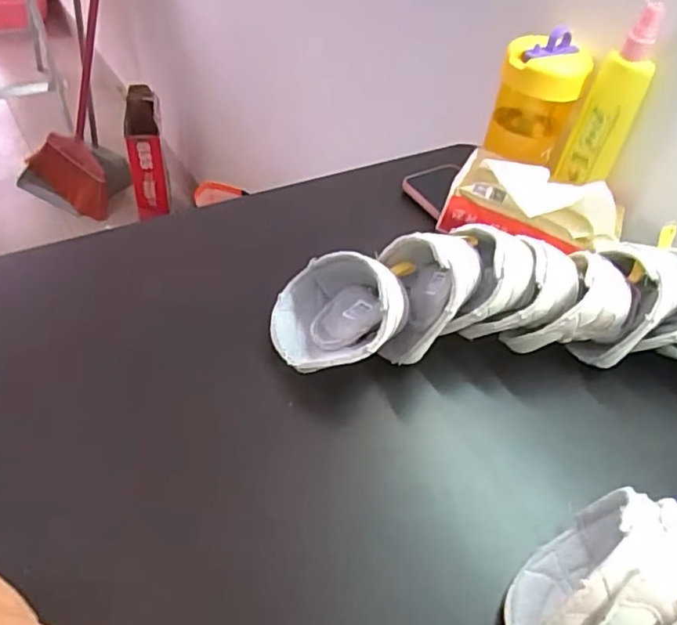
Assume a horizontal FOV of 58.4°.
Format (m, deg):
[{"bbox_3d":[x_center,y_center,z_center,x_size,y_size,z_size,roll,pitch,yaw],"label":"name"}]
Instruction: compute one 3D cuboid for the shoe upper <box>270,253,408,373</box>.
[{"bbox_3d":[0.000,0.004,0.453,0.099,0.050,0.089,-7,52,24],"label":"shoe upper"}]

